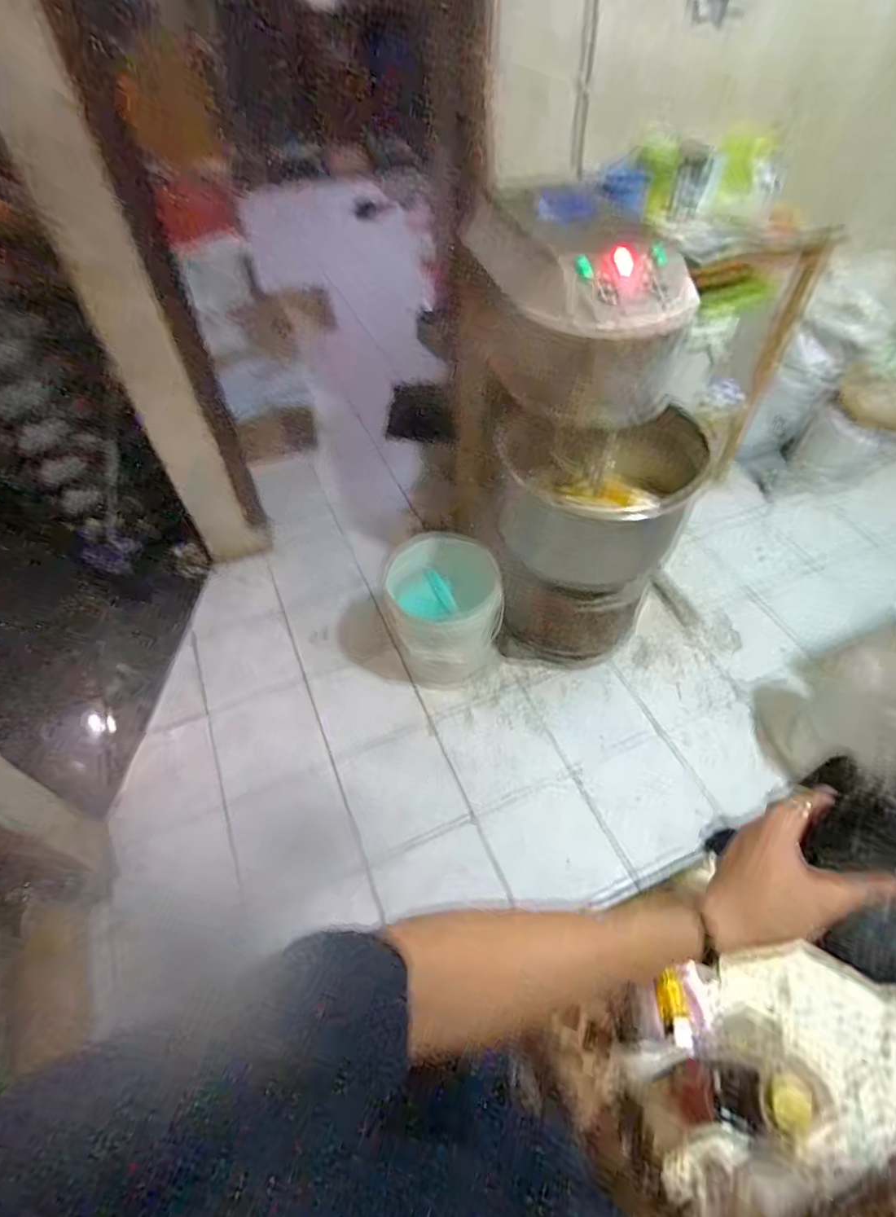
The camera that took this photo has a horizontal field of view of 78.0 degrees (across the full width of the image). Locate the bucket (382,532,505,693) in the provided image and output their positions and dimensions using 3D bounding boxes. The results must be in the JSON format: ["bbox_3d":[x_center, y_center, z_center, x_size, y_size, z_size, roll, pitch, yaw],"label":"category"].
[{"bbox_3d":[-0.008,0.005,1.640,0.291,0.359,0.298,0,51,1],"label":"bucket"}]

